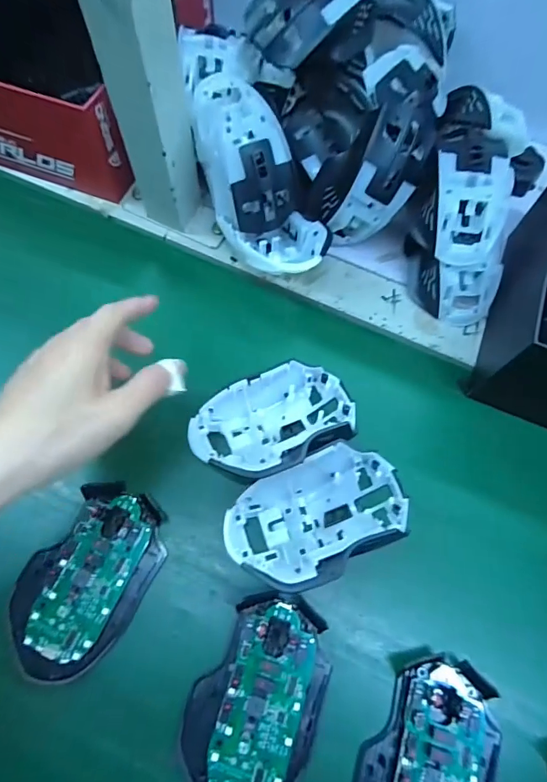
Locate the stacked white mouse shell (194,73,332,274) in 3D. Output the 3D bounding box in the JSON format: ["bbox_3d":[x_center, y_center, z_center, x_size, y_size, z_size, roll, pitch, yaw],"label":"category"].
[{"bbox_3d":[-0.015,-0.165,0.332,0.067,0.054,0.152,-28,103,-13],"label":"stacked white mouse shell"}]

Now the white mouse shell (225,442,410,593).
[{"bbox_3d":[0.028,0.080,0.274,0.115,0.035,0.077,-25,70,-14],"label":"white mouse shell"}]

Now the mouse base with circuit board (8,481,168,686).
[{"bbox_3d":[-0.119,0.118,0.271,0.072,0.015,0.114,26,67,7],"label":"mouse base with circuit board"}]

